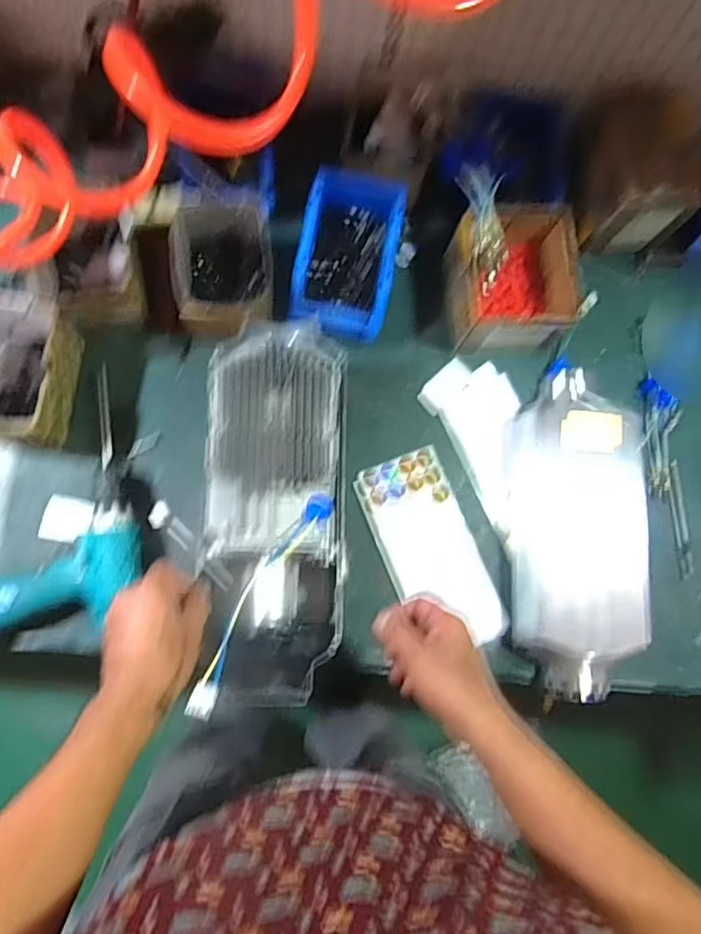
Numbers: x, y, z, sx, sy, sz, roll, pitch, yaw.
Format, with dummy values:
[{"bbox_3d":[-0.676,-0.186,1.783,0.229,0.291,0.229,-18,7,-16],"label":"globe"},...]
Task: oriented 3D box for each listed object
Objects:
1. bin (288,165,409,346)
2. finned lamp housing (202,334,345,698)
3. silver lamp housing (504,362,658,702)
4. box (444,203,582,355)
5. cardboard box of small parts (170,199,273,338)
[{"bbox_3d":[-0.003,-0.265,0.733,0.122,0.068,0.189,11,79,-4],"label":"bin"},{"bbox_3d":[-0.071,0.033,0.572,0.134,0.084,0.380,1,80,-6],"label":"finned lamp housing"},{"bbox_3d":[0.272,0.068,0.709,0.144,0.070,0.403,2,81,-5],"label":"silver lamp housing"},{"bbox_3d":[0.209,-0.238,0.739,0.154,0.095,0.161,-1,81,-6],"label":"box"},{"bbox_3d":[-0.153,-0.230,0.708,0.112,0.109,0.161,3,81,-5],"label":"cardboard box of small parts"}]

